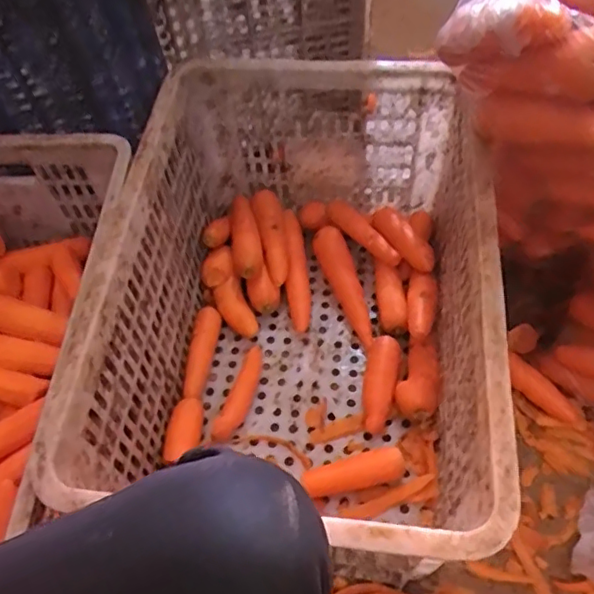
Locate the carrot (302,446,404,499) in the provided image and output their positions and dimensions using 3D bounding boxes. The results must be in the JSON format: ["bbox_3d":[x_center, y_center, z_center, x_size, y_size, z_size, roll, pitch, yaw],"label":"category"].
[{"bbox_3d":[0.063,0.197,0.672,0.113,0.032,0.035,-14,59,-5],"label":"carrot"}]

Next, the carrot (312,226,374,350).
[{"bbox_3d":[0.065,-0.018,0.798,0.043,0.034,0.178,-17,59,-7],"label":"carrot"}]

